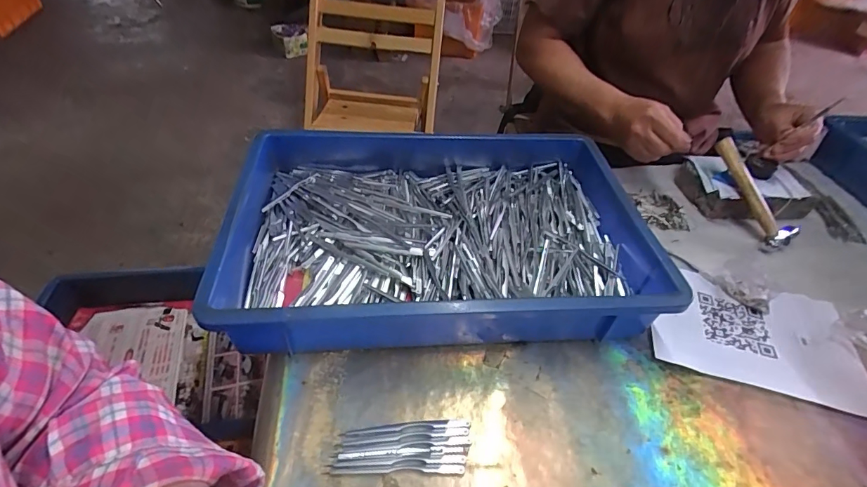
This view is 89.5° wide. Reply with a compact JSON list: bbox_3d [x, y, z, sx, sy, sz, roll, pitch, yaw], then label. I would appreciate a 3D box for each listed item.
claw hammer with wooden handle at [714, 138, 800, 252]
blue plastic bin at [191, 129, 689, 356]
[{"bbox_3d":[0.422,-0.068,0.583,0.057,0.028,0.157,-25,87,-27],"label":"claw hammer with wooden handle"},{"bbox_3d":[0.008,-0.012,0.496,0.422,0.087,0.284,-2,44,-6],"label":"blue plastic bin"}]

